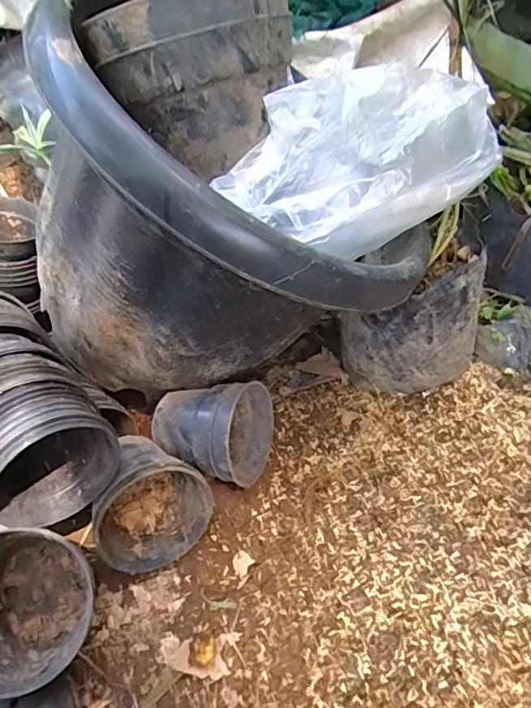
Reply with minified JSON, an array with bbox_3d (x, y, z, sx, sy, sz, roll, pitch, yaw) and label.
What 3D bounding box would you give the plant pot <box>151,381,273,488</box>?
[{"bbox_3d":[-0.062,0.095,0.656,0.115,0.119,0.117,3,72,31],"label":"plant pot"}]

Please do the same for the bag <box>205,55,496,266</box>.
[{"bbox_3d":[0.097,-0.207,0.535,0.275,0.123,0.135,-22,56,-15],"label":"bag"}]

